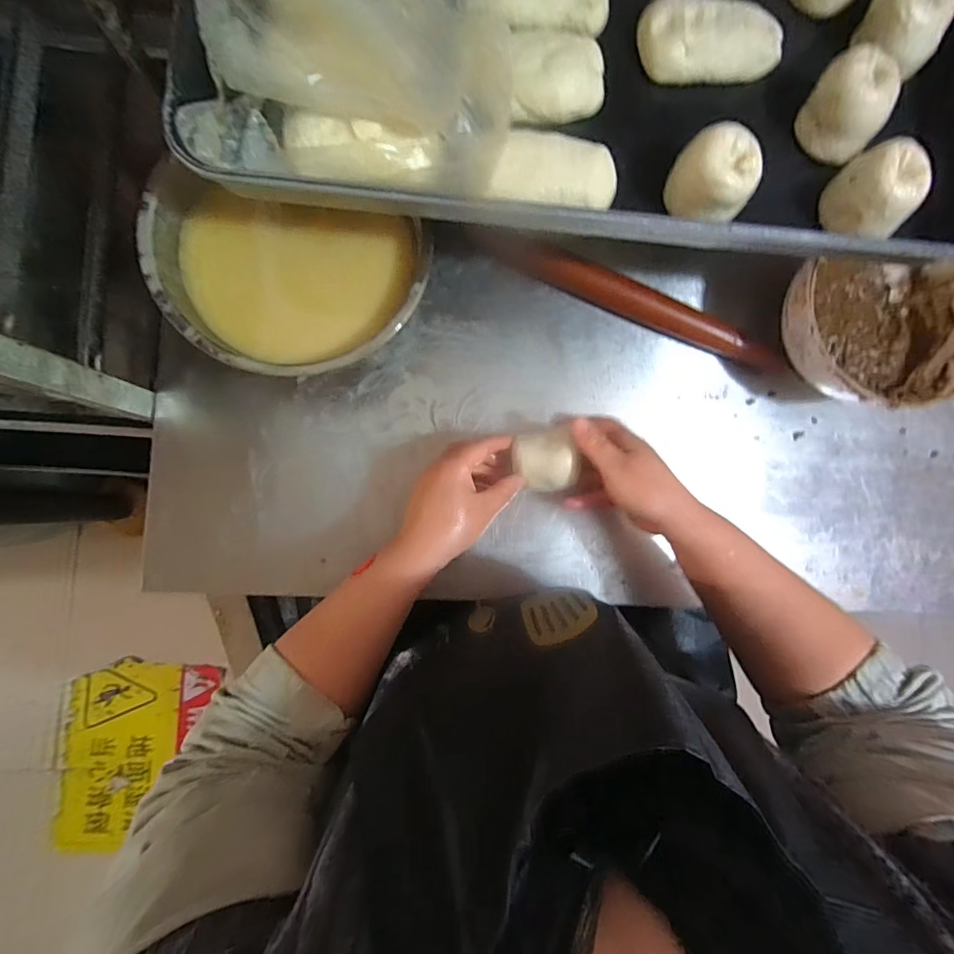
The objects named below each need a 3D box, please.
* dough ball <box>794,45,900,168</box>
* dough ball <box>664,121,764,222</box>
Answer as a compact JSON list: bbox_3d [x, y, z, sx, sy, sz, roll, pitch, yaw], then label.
[{"bbox_3d":[0.279,-0.277,0.349,0.053,0.043,0.050,18,87,-4],"label":"dough ball"},{"bbox_3d":[0.172,-0.217,0.337,0.059,0.044,0.048,34,86,-2],"label":"dough ball"}]

